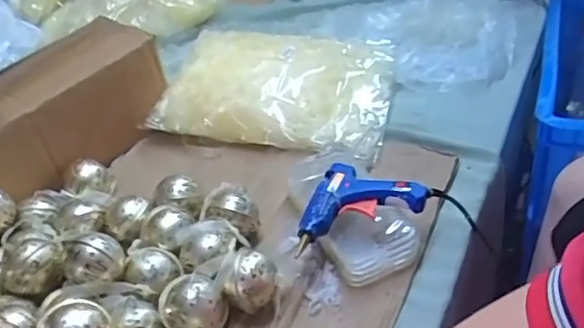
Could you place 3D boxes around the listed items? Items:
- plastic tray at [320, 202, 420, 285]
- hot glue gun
[{"bbox_3d":[0.081,0.077,0.596,0.083,0.045,0.057,-21,42,-16],"label":"plastic tray"},{"bbox_3d":[0.059,0.032,0.606,0.135,0.026,0.072,-17,41,-11],"label":"hot glue gun"}]

